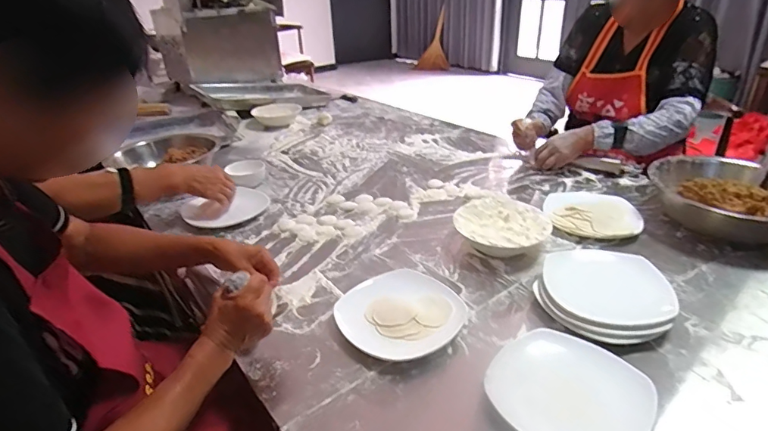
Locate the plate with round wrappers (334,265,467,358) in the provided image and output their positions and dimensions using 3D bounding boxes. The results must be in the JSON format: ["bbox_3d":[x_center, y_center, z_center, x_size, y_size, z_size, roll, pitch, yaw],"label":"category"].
[{"bbox_3d":[0.027,0.149,0.709,0.177,0.023,0.176,22,38,38],"label":"plate with round wrappers"}]

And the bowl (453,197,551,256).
[{"bbox_3d":[0.222,0.029,0.871,0.167,0.052,0.180,-3,29,2],"label":"bowl"}]

